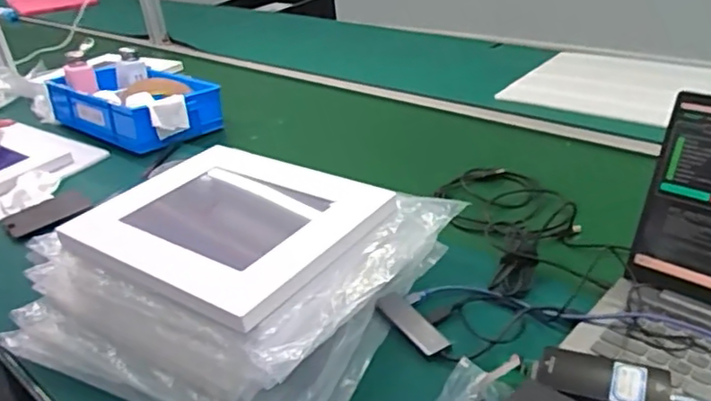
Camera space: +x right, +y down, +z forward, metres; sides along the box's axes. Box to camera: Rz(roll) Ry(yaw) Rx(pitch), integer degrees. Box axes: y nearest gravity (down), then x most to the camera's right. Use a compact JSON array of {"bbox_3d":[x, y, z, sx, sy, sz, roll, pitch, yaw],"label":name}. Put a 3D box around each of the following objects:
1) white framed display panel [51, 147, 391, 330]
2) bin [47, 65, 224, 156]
[{"bbox_3d":[-0.147,0.017,0.698,0.310,0.025,0.240,17,37,35],"label":"white framed display panel"},{"bbox_3d":[-0.468,-0.200,1.247,0.431,0.082,0.180,18,37,36],"label":"bin"}]

